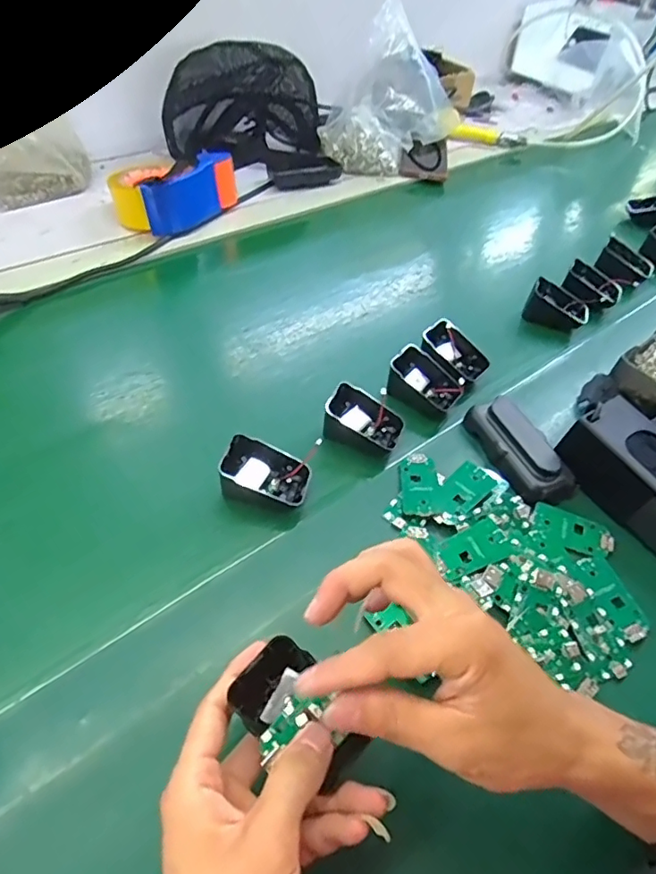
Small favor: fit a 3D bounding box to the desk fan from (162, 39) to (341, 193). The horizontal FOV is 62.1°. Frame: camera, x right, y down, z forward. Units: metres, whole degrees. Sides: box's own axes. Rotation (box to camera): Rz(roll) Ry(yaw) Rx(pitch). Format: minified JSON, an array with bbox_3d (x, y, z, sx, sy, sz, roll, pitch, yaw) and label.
[{"bbox_3d":[-0.099,-0.489,0.818,0.249,0.139,0.186,10,47,3],"label":"desk fan"}]

